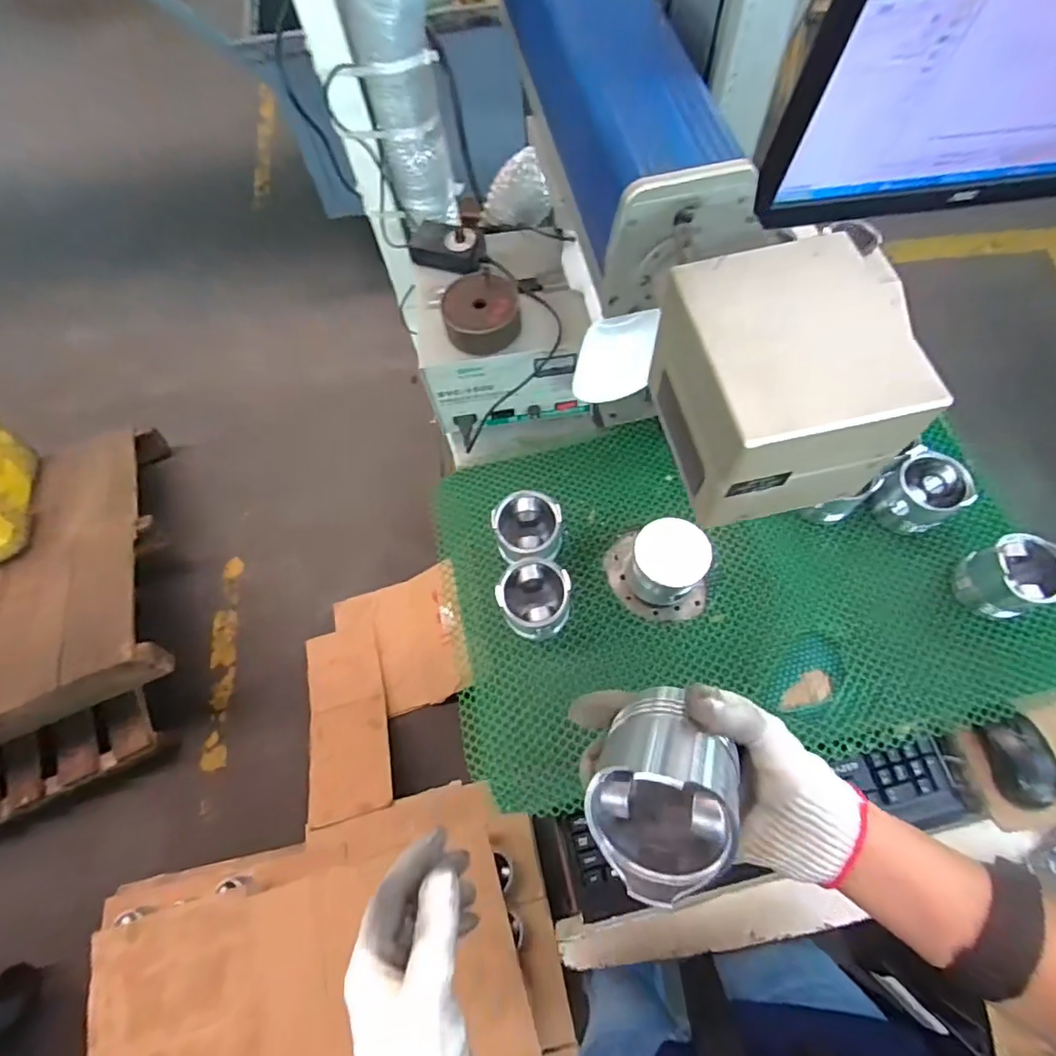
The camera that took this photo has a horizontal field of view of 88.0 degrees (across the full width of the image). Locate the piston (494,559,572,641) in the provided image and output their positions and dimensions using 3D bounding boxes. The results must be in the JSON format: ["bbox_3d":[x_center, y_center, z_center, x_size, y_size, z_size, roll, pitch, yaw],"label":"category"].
[{"bbox_3d":[0.007,0.079,0.607,0.074,0.077,0.071,-1,66,2],"label":"piston"}]

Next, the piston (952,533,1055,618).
[{"bbox_3d":[0.521,0.054,0.592,0.077,0.078,0.076,-29,68,-10],"label":"piston"}]

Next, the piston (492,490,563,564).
[{"bbox_3d":[-0.001,0.007,0.637,0.073,0.077,0.071,-1,66,2],"label":"piston"}]

